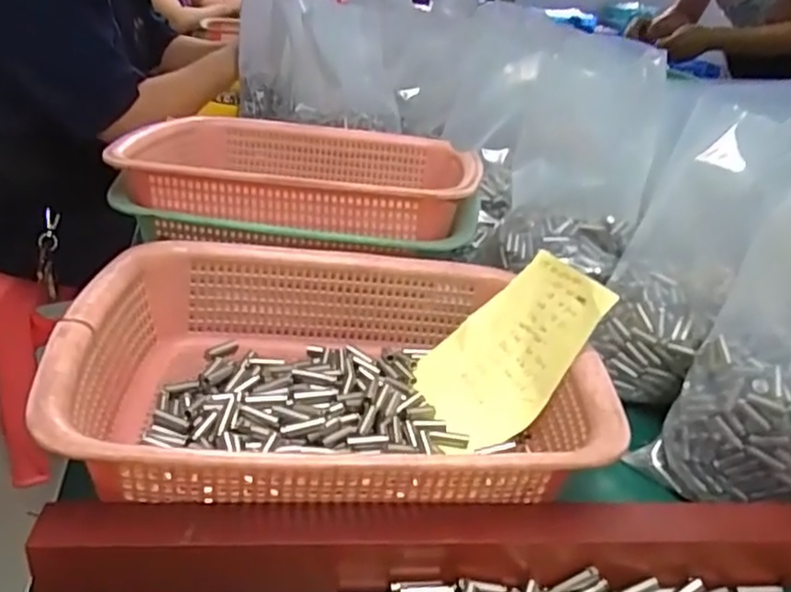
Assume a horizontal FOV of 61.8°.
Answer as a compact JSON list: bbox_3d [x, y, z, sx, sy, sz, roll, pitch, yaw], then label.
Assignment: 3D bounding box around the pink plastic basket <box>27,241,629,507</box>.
[{"bbox_3d":[-0.035,0.045,0.406,0.288,0.083,0.225,0,29,-8],"label":"pink plastic basket"}]

